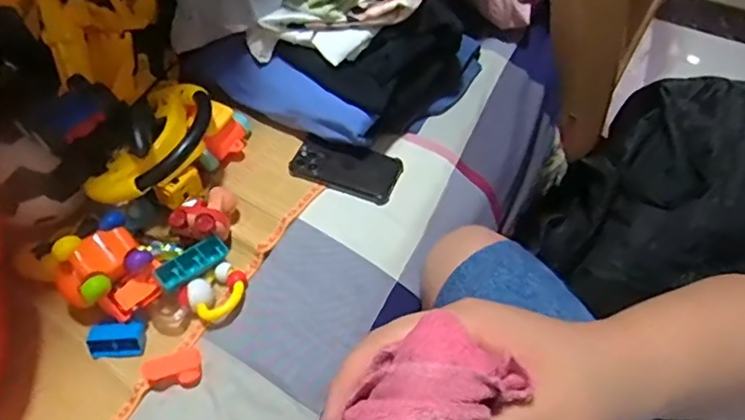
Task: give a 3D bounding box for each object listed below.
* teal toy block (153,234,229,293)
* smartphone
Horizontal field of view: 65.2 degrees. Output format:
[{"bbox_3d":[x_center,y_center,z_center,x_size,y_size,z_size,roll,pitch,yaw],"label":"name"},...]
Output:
[{"bbox_3d":[-0.218,0.065,0.702,0.087,0.025,0.033,-37,91,-33],"label":"teal toy block"},{"bbox_3d":[-0.036,-0.062,0.783,0.142,0.013,0.071,18,59,16],"label":"smartphone"}]

